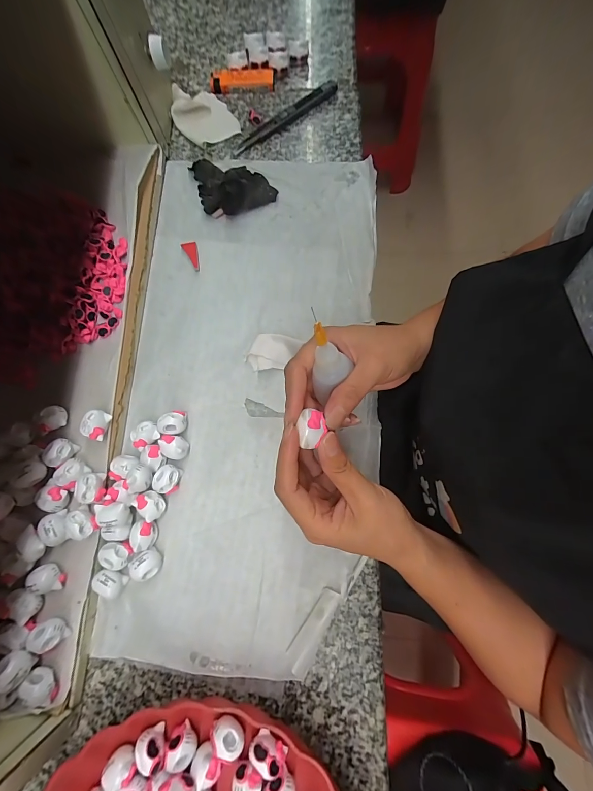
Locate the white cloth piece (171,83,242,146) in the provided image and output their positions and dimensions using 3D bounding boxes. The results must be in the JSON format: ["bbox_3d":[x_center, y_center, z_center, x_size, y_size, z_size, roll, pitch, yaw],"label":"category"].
[{"bbox_3d":[-0.112,-0.338,0.386,0.064,0.019,0.083,-32,79,-6],"label":"white cloth piece"}]

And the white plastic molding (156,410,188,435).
[{"bbox_3d":[-0.116,0.026,0.303,0.025,0.018,0.022,-17,77,-3],"label":"white plastic molding"}]

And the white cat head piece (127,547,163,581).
[{"bbox_3d":[-0.127,0.143,0.277,0.022,0.020,0.022,0,77,1],"label":"white cat head piece"}]

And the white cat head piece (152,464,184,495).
[{"bbox_3d":[-0.116,0.075,0.293,0.021,0.016,0.025,14,78,4],"label":"white cat head piece"}]

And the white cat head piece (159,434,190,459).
[{"bbox_3d":[-0.111,0.047,0.297,0.024,0.018,0.021,3,77,2],"label":"white cat head piece"}]

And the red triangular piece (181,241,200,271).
[{"bbox_3d":[-0.110,-0.151,0.350,0.016,0.004,0.038,-27,78,-5],"label":"red triangular piece"}]

